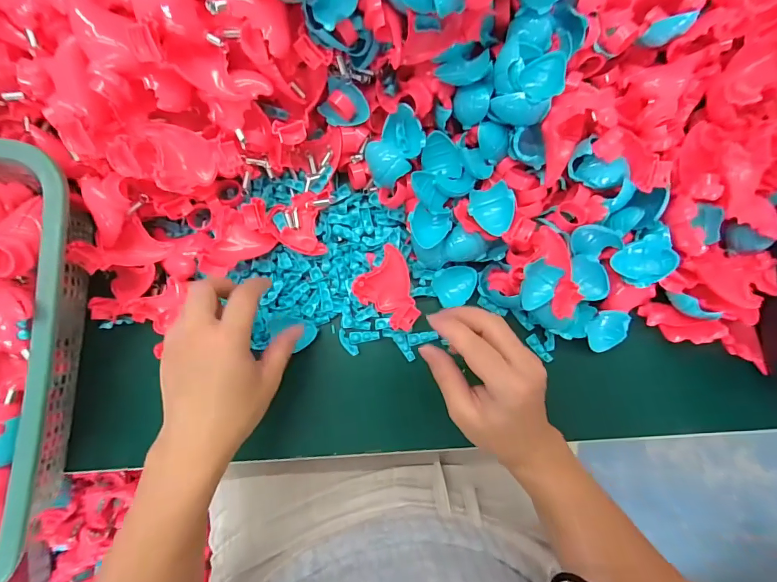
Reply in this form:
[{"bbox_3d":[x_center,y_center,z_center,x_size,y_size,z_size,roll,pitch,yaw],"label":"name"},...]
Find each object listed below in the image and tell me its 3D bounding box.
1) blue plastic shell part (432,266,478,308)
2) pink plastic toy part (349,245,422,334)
[{"bbox_3d":[0.065,-0.005,0.391,0.041,0.011,0.037,-8,86,-1],"label":"blue plastic shell part"},{"bbox_3d":[0.006,-0.001,0.378,0.065,0.019,0.057,42,87,2],"label":"pink plastic toy part"}]

